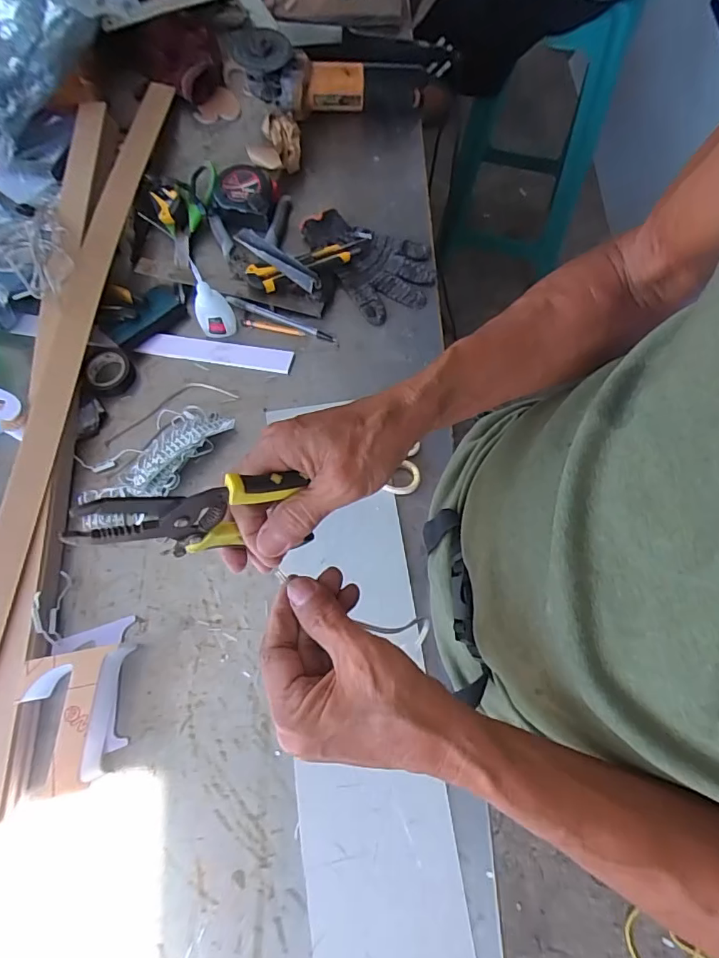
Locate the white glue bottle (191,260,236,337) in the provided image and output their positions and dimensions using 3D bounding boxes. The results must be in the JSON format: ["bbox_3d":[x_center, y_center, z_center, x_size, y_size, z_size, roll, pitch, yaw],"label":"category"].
[{"bbox_3d":[-0.182,-0.214,0.597,0.043,0.093,0.033,-25,72,-8],"label":"white glue bottle"}]

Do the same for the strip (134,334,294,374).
[{"bbox_3d":[-0.184,-0.164,0.629,0.194,0.005,0.033,8,83,2],"label":"strip"}]

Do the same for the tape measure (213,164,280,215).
[{"bbox_3d":[-0.156,-0.401,0.690,0.081,0.041,0.081,8,71,3],"label":"tape measure"}]

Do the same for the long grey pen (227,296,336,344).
[{"bbox_3d":[-0.102,-0.210,0.640,0.152,0.011,0.013,22,72,8],"label":"long grey pen"}]

